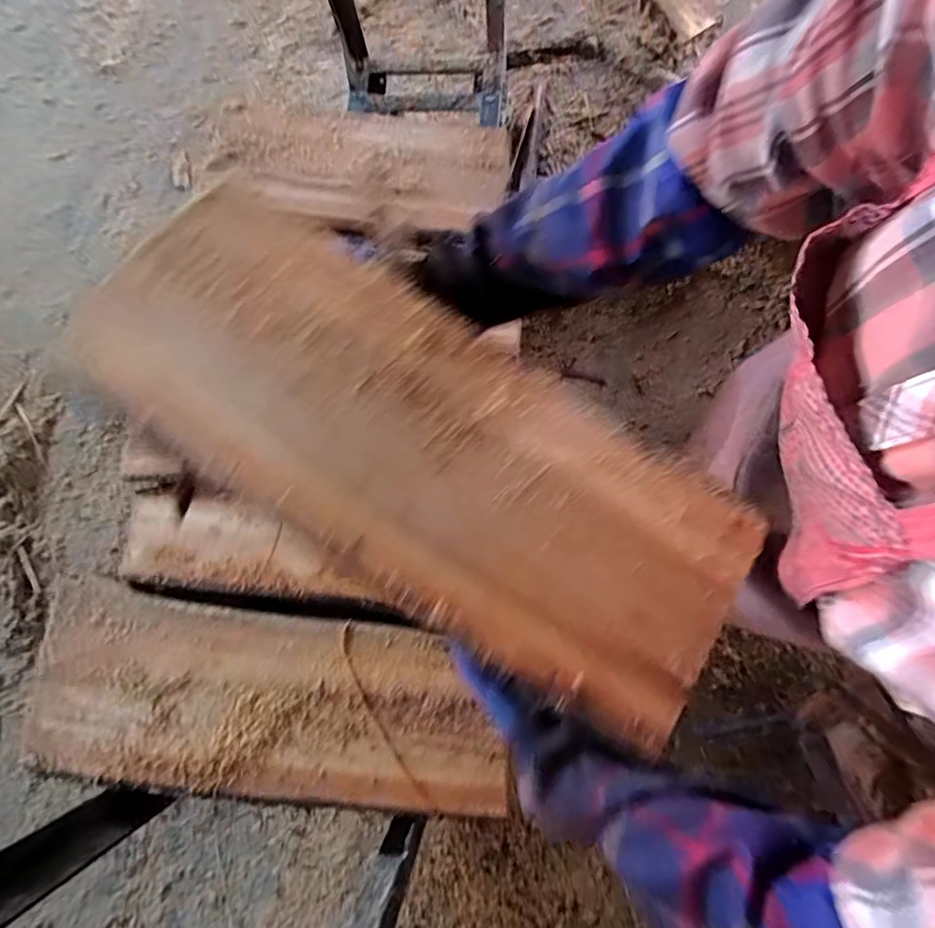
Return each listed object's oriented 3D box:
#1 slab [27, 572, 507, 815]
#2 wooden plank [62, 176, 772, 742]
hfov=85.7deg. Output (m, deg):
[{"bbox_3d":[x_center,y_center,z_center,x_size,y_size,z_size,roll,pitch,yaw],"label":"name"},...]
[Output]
[{"bbox_3d":[-0.273,0.308,0.670,0.626,0.041,0.231,4,74,3],"label":"slab"},{"bbox_3d":[-0.049,-0.021,0.381,0.515,0.020,0.206,34,78,7],"label":"wooden plank"}]

